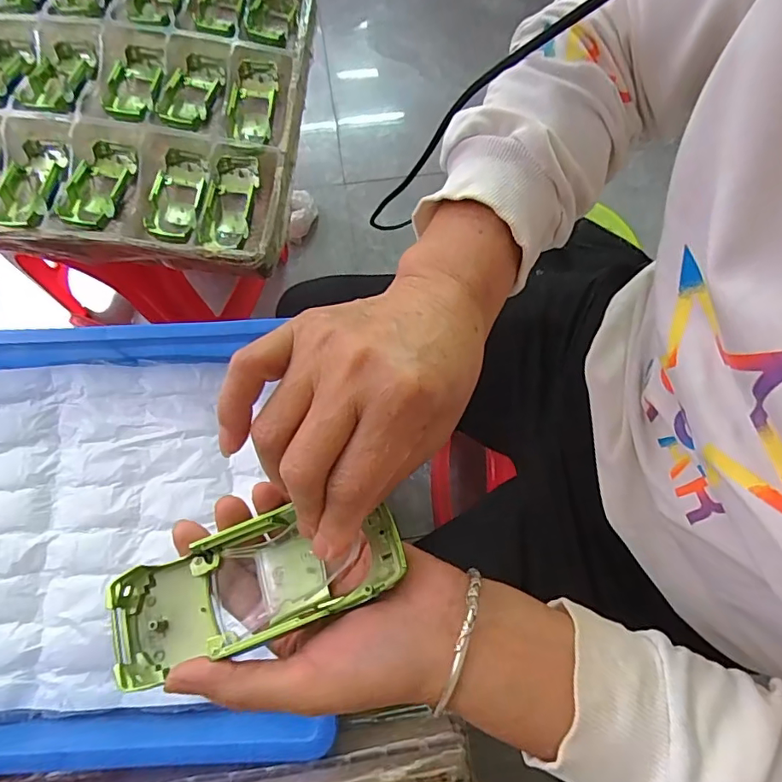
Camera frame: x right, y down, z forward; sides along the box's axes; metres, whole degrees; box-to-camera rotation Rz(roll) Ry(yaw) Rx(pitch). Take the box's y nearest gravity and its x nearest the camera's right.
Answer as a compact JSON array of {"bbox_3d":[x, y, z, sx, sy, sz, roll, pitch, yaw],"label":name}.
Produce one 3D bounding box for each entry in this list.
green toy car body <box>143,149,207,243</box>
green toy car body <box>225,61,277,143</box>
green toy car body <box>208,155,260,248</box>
[{"bbox_3d":[-0.258,-0.235,0.611,0.060,0.032,0.133,-1,75,-2],"label":"green toy car body"},{"bbox_3d":[-0.179,-0.376,0.658,0.058,0.032,0.128,2,75,-1],"label":"green toy car body"},{"bbox_3d":[-0.193,-0.228,0.613,0.052,0.028,0.124,2,75,-1],"label":"green toy car body"}]

